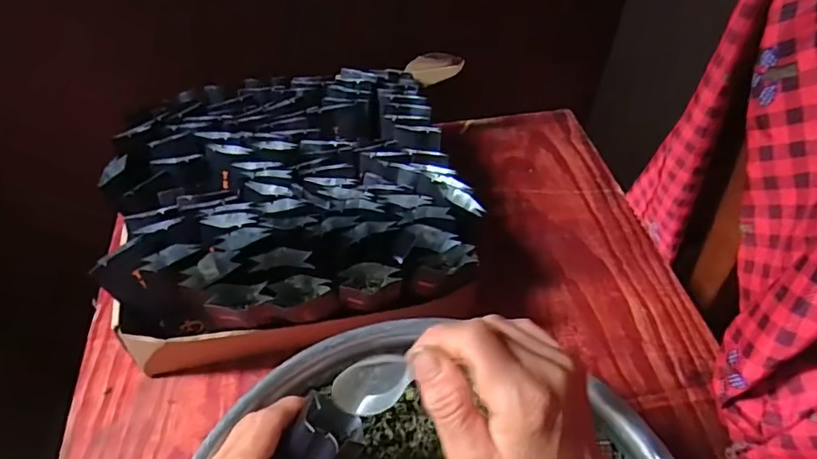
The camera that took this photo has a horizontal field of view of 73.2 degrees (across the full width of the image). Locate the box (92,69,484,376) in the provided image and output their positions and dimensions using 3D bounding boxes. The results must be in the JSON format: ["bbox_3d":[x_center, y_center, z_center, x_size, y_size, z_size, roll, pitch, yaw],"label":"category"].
[{"bbox_3d":[-0.118,-0.022,0.569,0.319,0.121,0.322,-10,49,-9],"label":"box"}]

